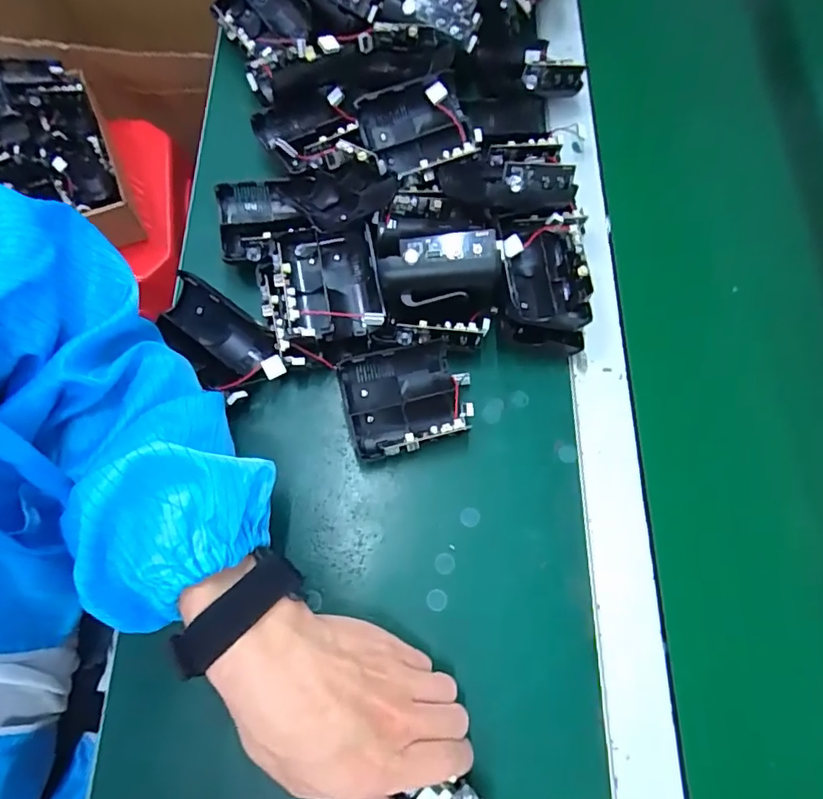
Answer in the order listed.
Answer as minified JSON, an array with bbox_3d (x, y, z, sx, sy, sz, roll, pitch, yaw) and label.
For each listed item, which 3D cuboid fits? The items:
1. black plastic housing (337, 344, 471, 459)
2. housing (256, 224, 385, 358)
[{"bbox_3d":[-0.002,0.001,0.366,0.087,0.044,0.065,-14,72,-7],"label":"black plastic housing"},{"bbox_3d":[-0.065,-0.081,0.367,0.081,0.028,0.083,-11,72,-6],"label":"housing"}]

